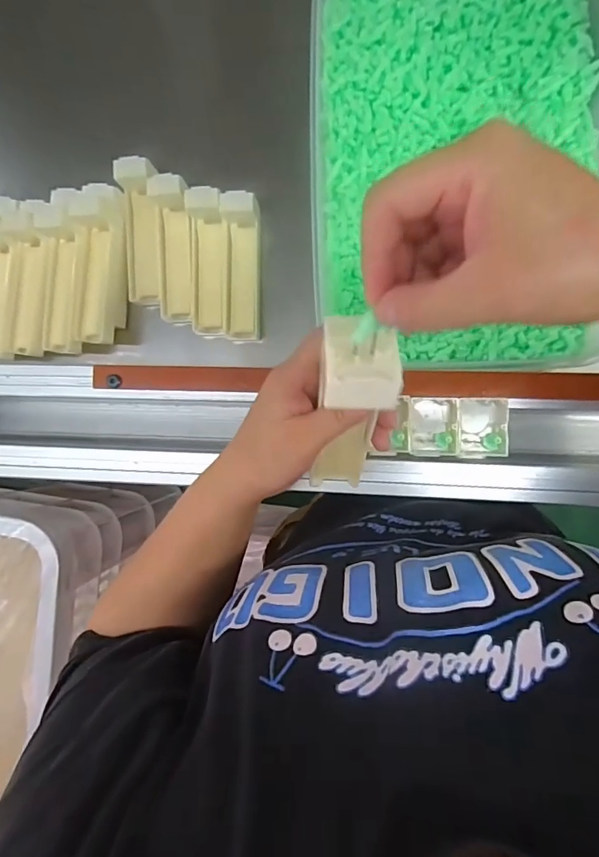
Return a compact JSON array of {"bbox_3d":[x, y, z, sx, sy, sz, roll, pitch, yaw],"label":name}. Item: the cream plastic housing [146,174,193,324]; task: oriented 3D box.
[{"bbox_3d":[-0.136,-0.188,0.502,0.040,0.033,0.142,0,92,7],"label":"cream plastic housing"}]

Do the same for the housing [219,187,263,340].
[{"bbox_3d":[-0.062,-0.166,0.494,0.041,0.043,0.141,0,92,7],"label":"housing"}]

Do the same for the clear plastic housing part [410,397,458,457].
[{"bbox_3d":[0.103,-0.001,0.362,0.035,0.012,0.045,-2,91,7],"label":"clear plastic housing part"}]

